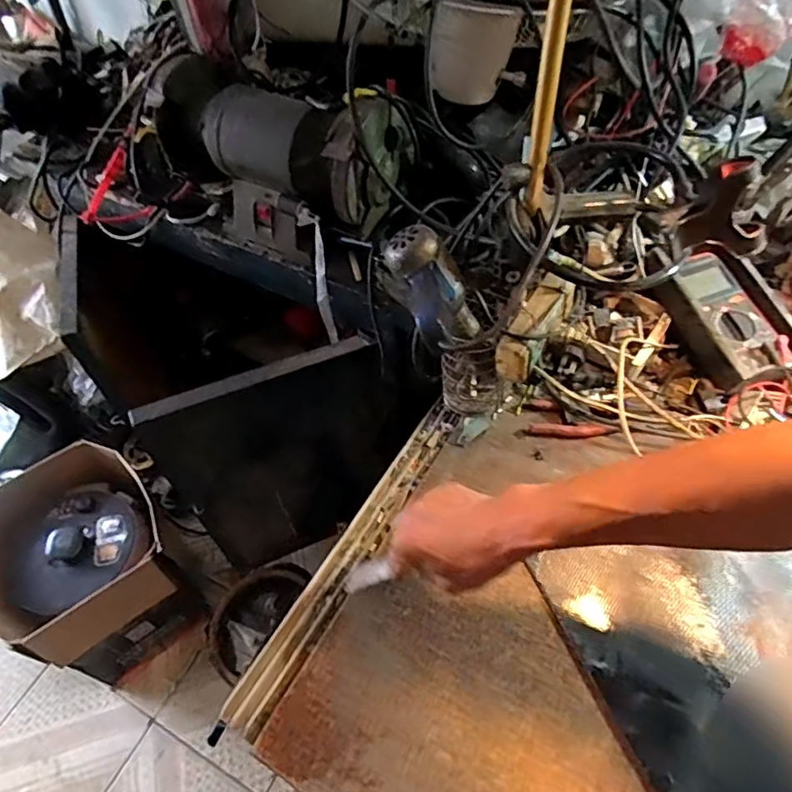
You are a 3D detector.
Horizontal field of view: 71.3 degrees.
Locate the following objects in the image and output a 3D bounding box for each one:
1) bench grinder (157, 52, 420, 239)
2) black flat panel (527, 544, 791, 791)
[{"bbox_3d":[-0.177,-0.384,0.794,0.408,0.136,0.144,24,58,20],"label":"bench grinder"},{"bbox_3d":[0.317,0.255,0.498,0.259,0.020,0.316,-17,51,-14],"label":"black flat panel"}]

